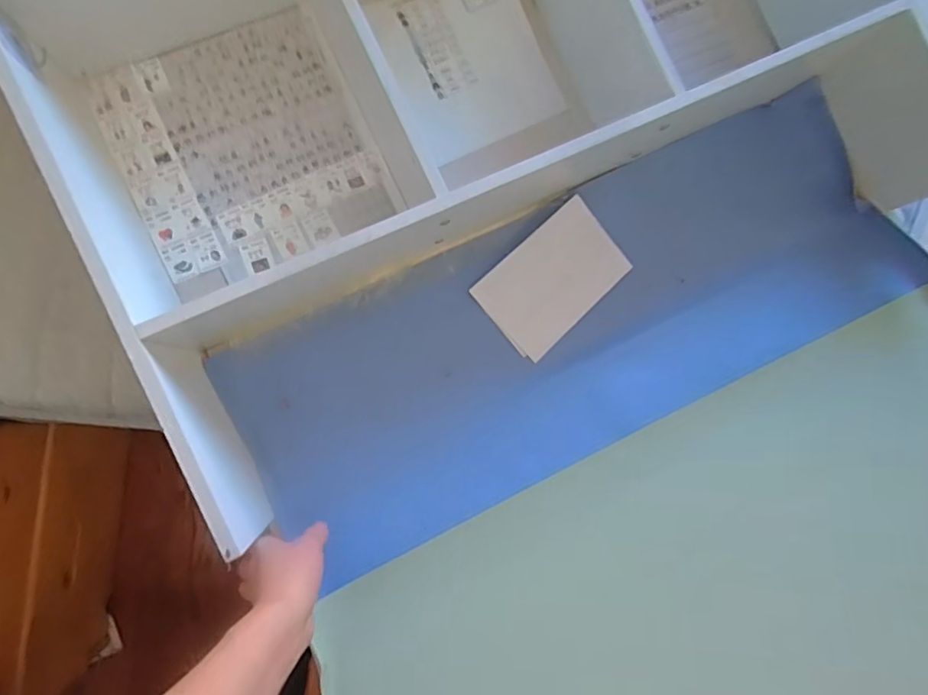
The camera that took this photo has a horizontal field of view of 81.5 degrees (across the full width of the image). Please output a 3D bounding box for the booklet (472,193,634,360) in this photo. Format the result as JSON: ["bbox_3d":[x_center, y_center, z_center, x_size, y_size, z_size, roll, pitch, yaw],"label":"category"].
[{"bbox_3d":[0.100,-0.074,0.597,0.159,0.005,0.107,-42,98,-3],"label":"booklet"}]

